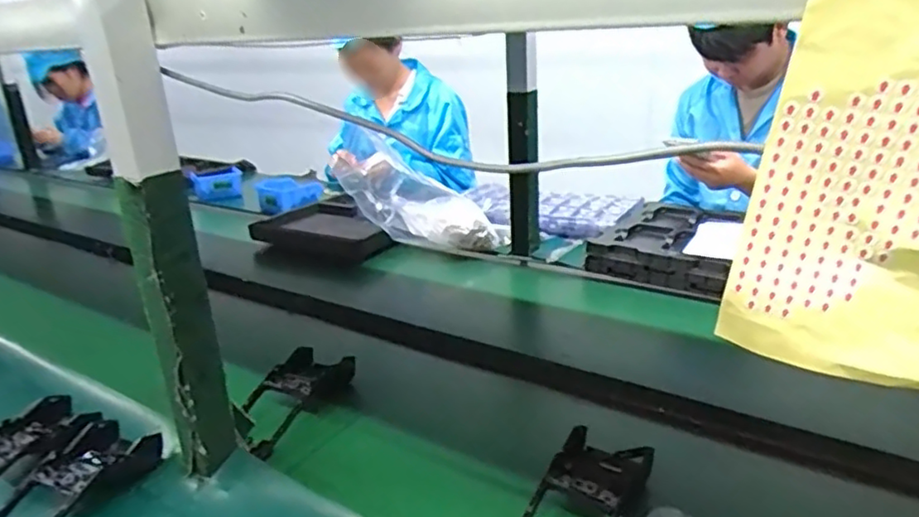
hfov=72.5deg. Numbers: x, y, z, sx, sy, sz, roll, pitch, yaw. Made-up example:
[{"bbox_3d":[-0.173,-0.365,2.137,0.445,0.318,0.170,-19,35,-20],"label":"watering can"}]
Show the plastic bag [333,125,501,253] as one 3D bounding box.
[{"bbox_3d":[-0.085,-0.101,1.261,0.363,0.143,0.118,30,30,10],"label":"plastic bag"}]

